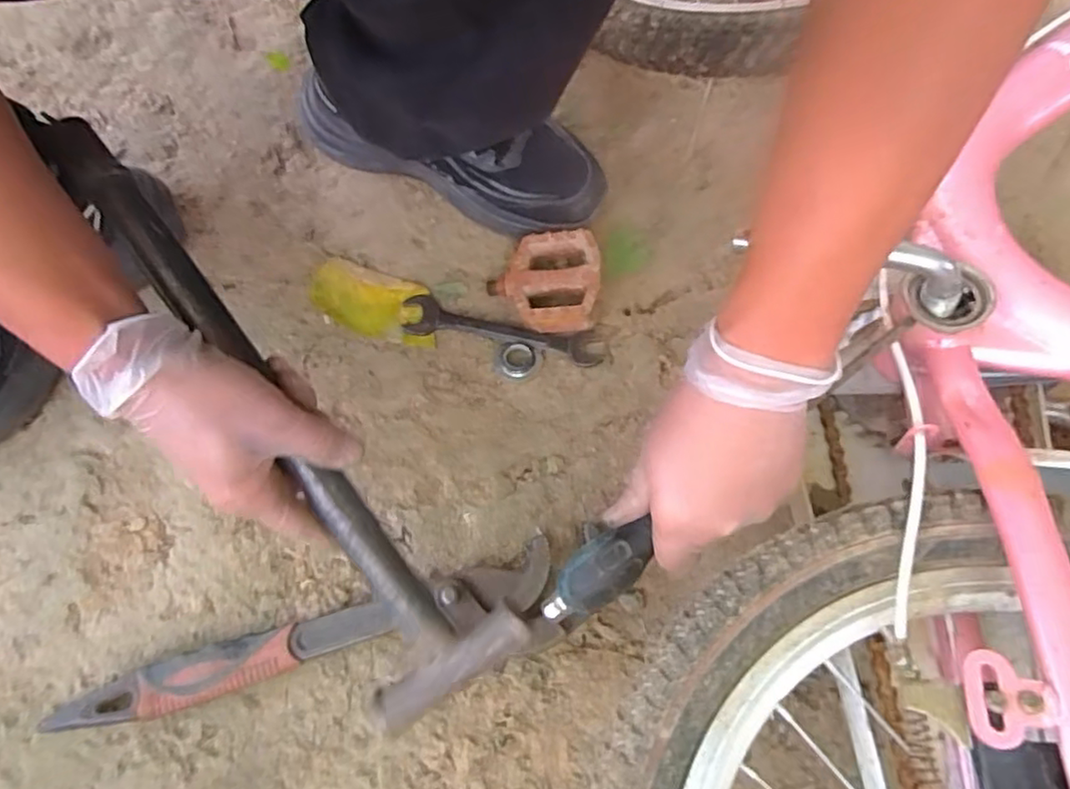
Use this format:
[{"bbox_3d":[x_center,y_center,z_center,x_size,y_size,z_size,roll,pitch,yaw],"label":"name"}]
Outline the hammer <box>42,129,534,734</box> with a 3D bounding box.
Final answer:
[{"bbox_3d":[-0.149,0.010,0.360,0.090,0.025,0.375,-35,92,-13],"label":"hammer"}]

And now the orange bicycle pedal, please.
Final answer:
[{"bbox_3d":[0.008,-0.091,0.515,0.091,0.034,0.075,2,70,0],"label":"orange bicycle pedal"}]

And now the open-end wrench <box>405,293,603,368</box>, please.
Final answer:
[{"bbox_3d":[-0.027,-0.051,0.513,0.157,0.009,0.032,12,70,4],"label":"open-end wrench"}]

